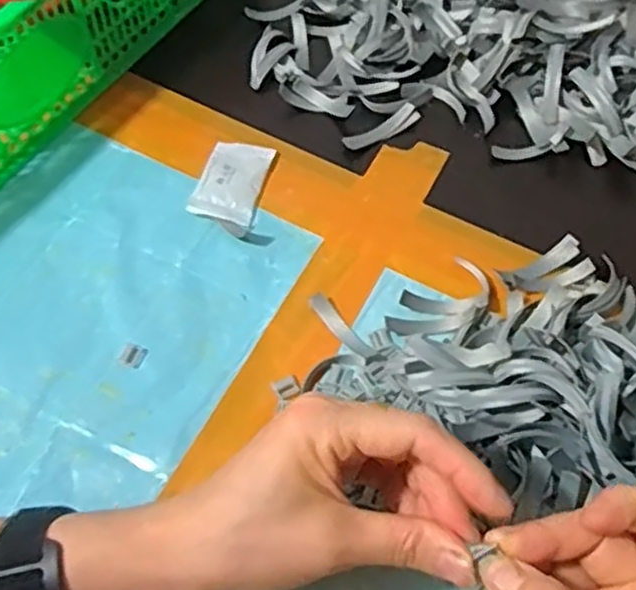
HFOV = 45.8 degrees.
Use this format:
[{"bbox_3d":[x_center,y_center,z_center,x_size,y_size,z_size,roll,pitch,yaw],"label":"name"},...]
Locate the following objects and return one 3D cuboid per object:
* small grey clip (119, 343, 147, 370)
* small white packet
[{"bbox_3d":[-0.102,0.033,0.417,0.013,0.004,0.013,18,61,13],"label":"small grey clip"},{"bbox_3d":[-0.054,-0.072,0.476,0.040,0.012,0.071,13,59,9],"label":"small white packet"}]

